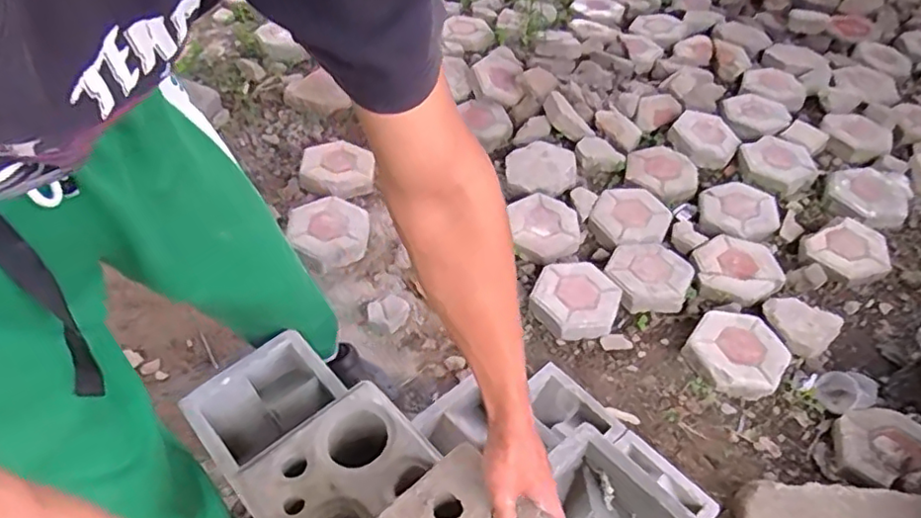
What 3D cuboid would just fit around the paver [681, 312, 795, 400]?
[{"bbox_3d":[0.610,0.204,1.357,0.204,0.061,0.209,34,54,25],"label":"paver"}]

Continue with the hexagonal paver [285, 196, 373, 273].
[{"bbox_3d":[-0.329,-0.072,1.565,0.188,0.052,0.200,-25,64,-20],"label":"hexagonal paver"}]

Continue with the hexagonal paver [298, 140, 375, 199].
[{"bbox_3d":[-0.345,-0.256,1.709,0.202,0.069,0.207,1,48,-3],"label":"hexagonal paver"}]

